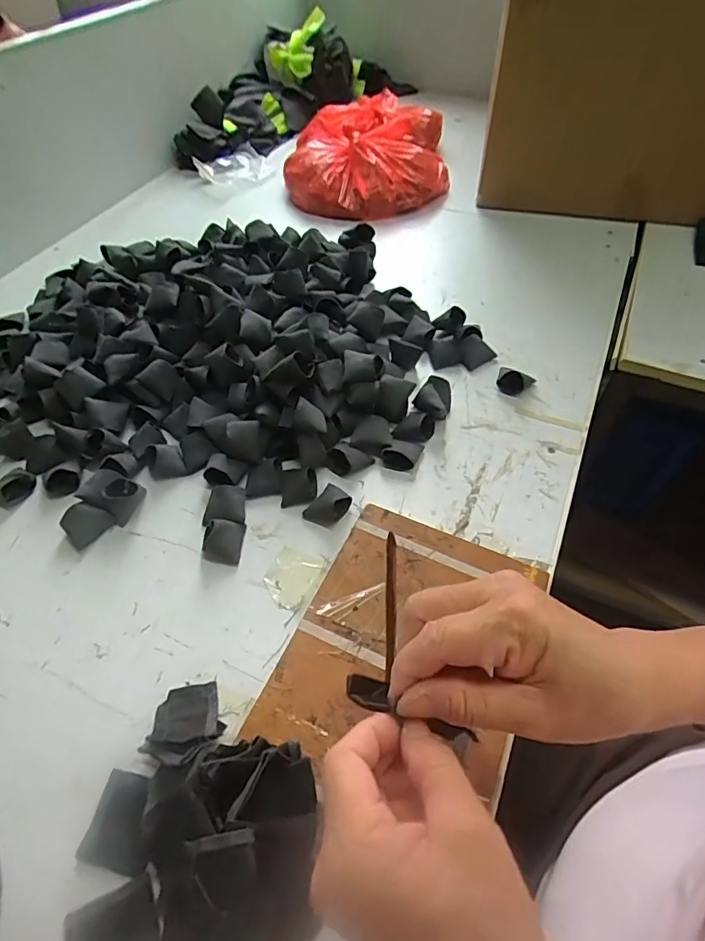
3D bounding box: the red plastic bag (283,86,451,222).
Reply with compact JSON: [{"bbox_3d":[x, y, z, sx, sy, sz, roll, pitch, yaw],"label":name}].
[{"bbox_3d":[0.025,-0.564,0.902,0.278,0.088,0.294,-2,52,-1],"label":"red plastic bag"}]

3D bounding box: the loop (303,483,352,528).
[{"bbox_3d":[-0.023,0.032,0.499,0.034,0.023,0.043,33,59,23],"label":"loop"}]

